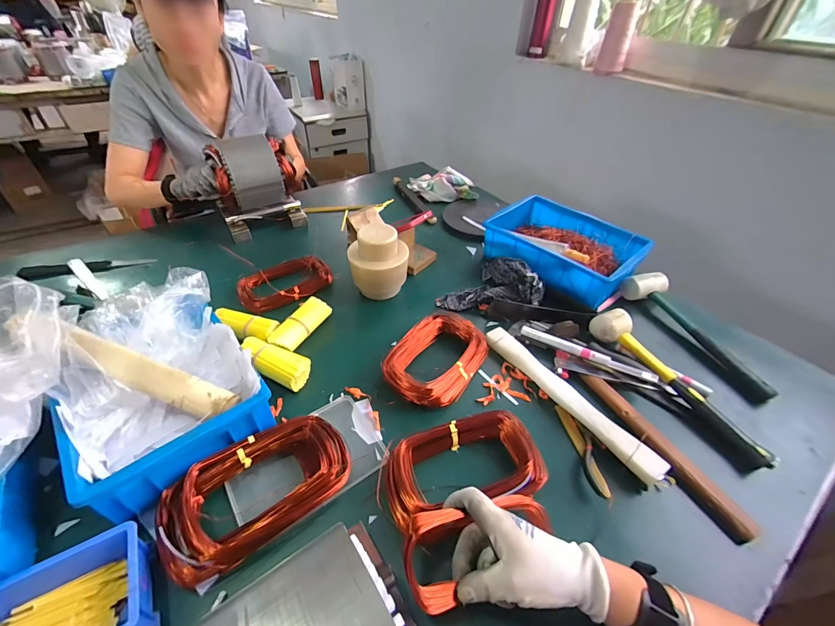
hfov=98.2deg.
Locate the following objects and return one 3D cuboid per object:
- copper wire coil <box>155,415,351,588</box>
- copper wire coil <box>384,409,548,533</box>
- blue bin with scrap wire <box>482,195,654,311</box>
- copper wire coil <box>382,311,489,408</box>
[{"bbox_3d":[-0.183,0.200,0.419,0.205,0.046,0.111,-27,50,-28],"label":"copper wire coil"},{"bbox_3d":[0.057,0.187,0.445,0.193,0.039,0.108,-11,44,-14],"label":"copper wire coil"},{"bbox_3d":[0.309,-0.143,0.781,0.296,0.082,0.215,35,52,30],"label":"blue bin with scrap wire"},{"bbox_3d":[0.031,0.067,0.569,0.120,0.050,0.171,26,48,23],"label":"copper wire coil"}]

